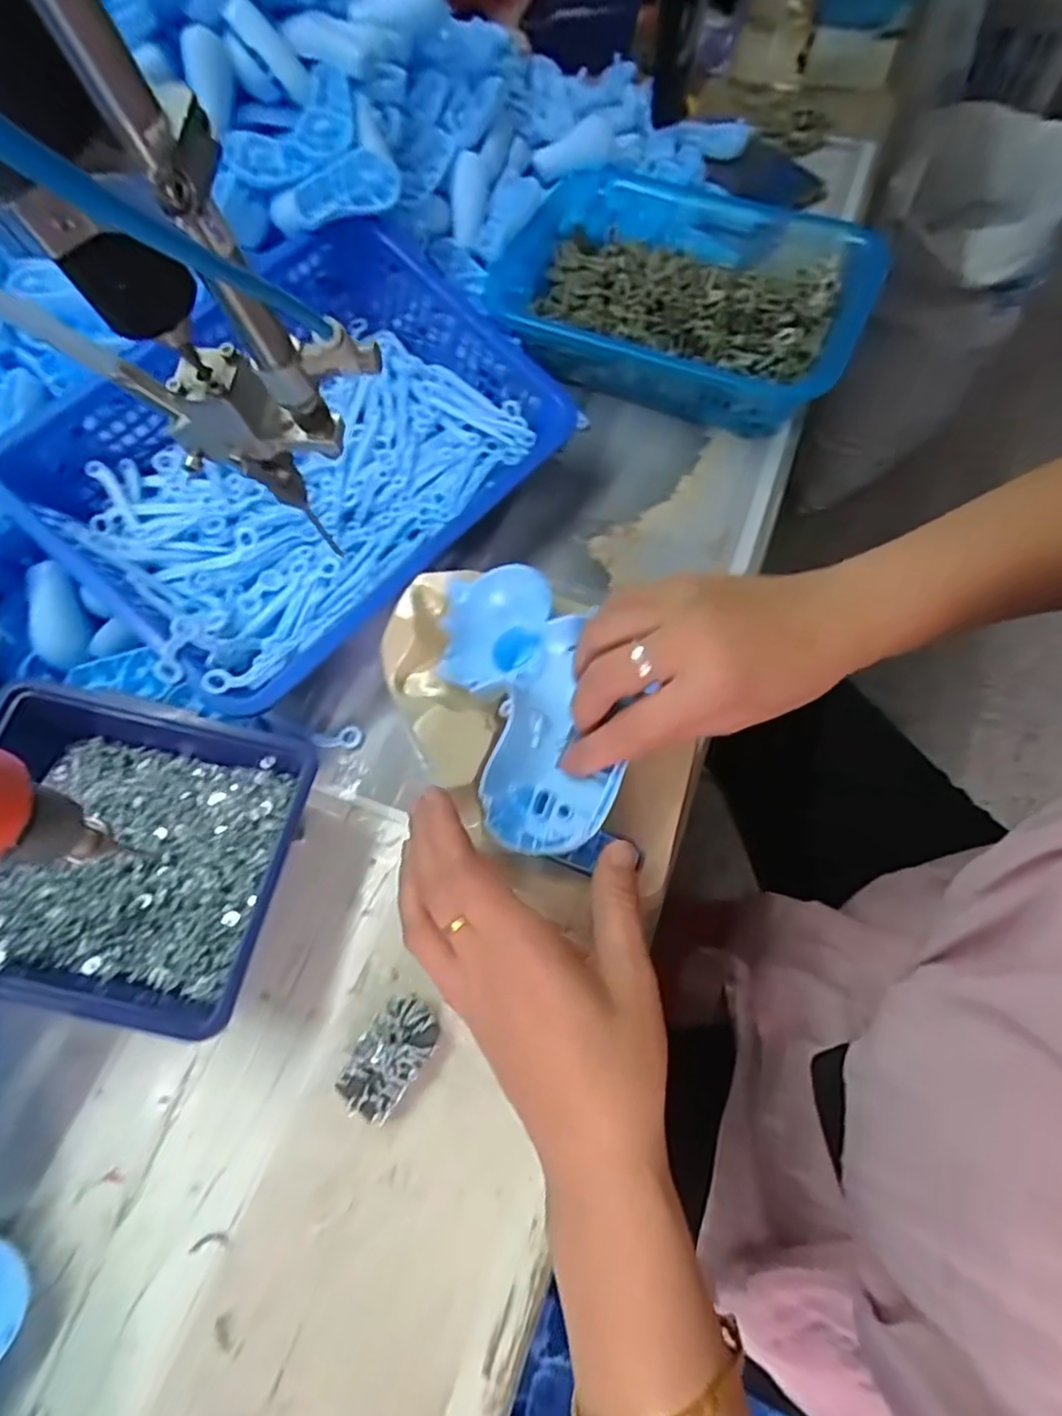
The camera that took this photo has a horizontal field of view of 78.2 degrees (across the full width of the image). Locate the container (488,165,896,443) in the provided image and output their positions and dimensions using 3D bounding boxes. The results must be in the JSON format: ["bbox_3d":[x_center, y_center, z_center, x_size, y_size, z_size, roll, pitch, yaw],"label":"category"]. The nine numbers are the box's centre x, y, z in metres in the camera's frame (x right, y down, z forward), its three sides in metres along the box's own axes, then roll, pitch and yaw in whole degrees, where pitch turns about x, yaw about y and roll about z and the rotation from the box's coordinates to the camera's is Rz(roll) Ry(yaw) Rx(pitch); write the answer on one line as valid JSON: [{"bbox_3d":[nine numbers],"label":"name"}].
[{"bbox_3d":[0.108,-0.301,0.489,0.251,0.063,0.187,25,70,13],"label":"container"}]

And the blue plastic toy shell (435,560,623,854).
[{"bbox_3d":[-0.006,-0.004,0.335,0.082,0.037,0.158,-12,64,-3],"label":"blue plastic toy shell"}]

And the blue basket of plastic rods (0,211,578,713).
[{"bbox_3d":[-0.141,-0.163,0.413,0.218,0.072,0.295,41,74,18],"label":"blue basket of plastic rods"}]

